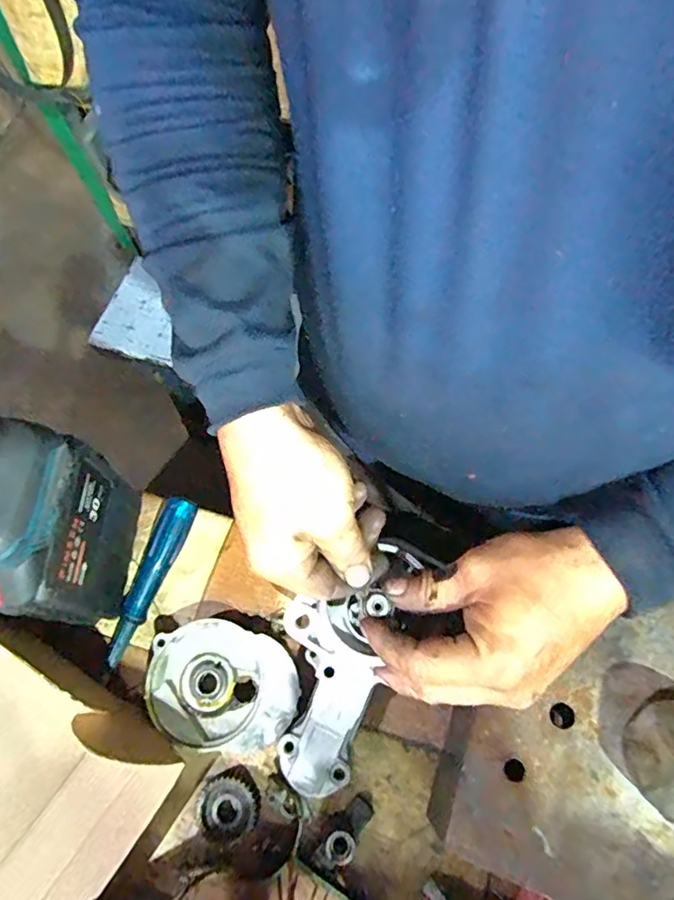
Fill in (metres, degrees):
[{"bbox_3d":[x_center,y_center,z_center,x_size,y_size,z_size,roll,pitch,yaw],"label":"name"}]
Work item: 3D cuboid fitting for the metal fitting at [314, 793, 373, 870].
[{"bbox_3d":[0.005,0.269,0.378,0.021,0.024,0.047,36,75,14],"label":"metal fitting"}]

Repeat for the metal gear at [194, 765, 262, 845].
[{"bbox_3d":[-0.078,0.253,0.384,0.046,0.012,0.042,-1,69,2],"label":"metal gear"}]

